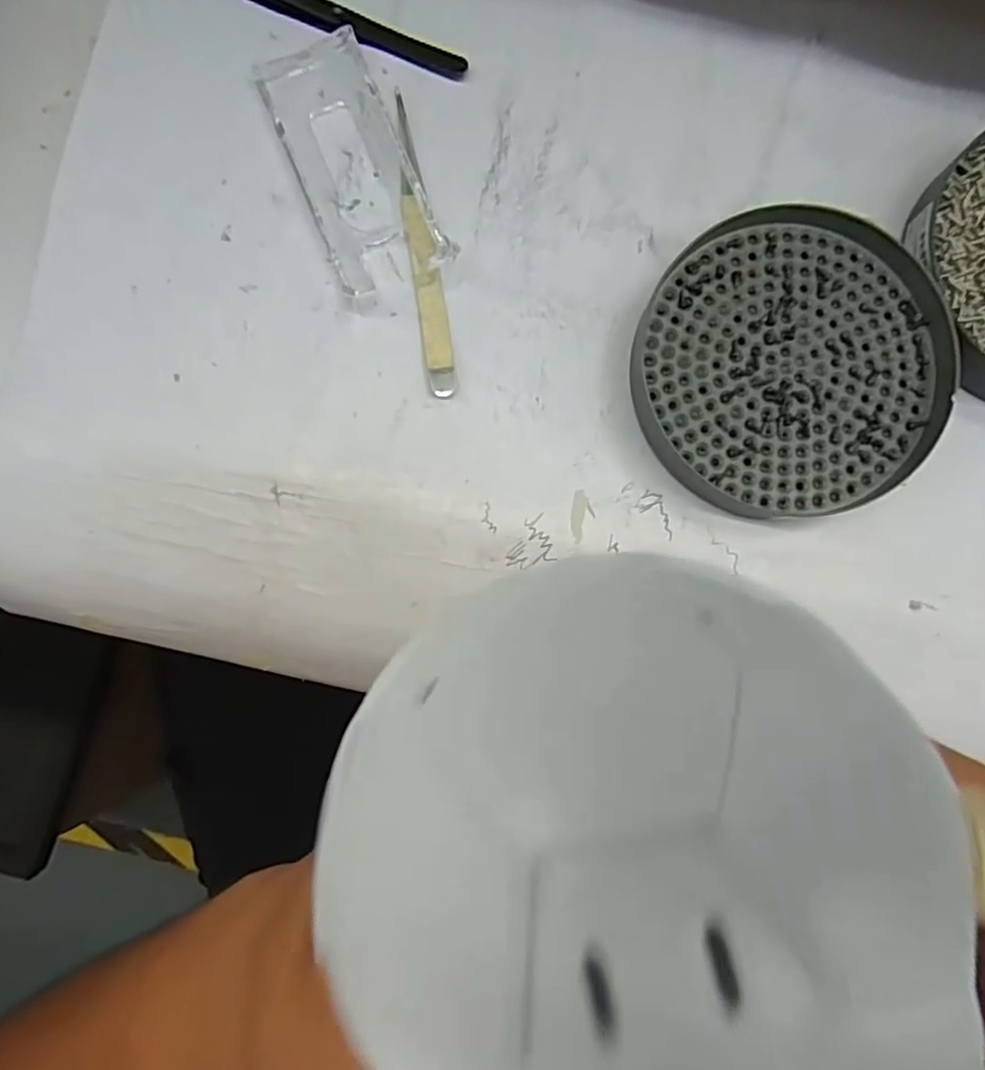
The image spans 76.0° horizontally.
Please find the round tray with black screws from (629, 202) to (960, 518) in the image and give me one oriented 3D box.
[{"bbox_3d":[0.112,-0.064,0.238,0.110,0.020,0.110,0,86,1],"label":"round tray with black screws"}]

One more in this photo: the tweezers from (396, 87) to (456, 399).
[{"bbox_3d":[-0.027,-0.114,0.249,0.012,0.004,0.122,-9,86,0],"label":"tweezers"}]

